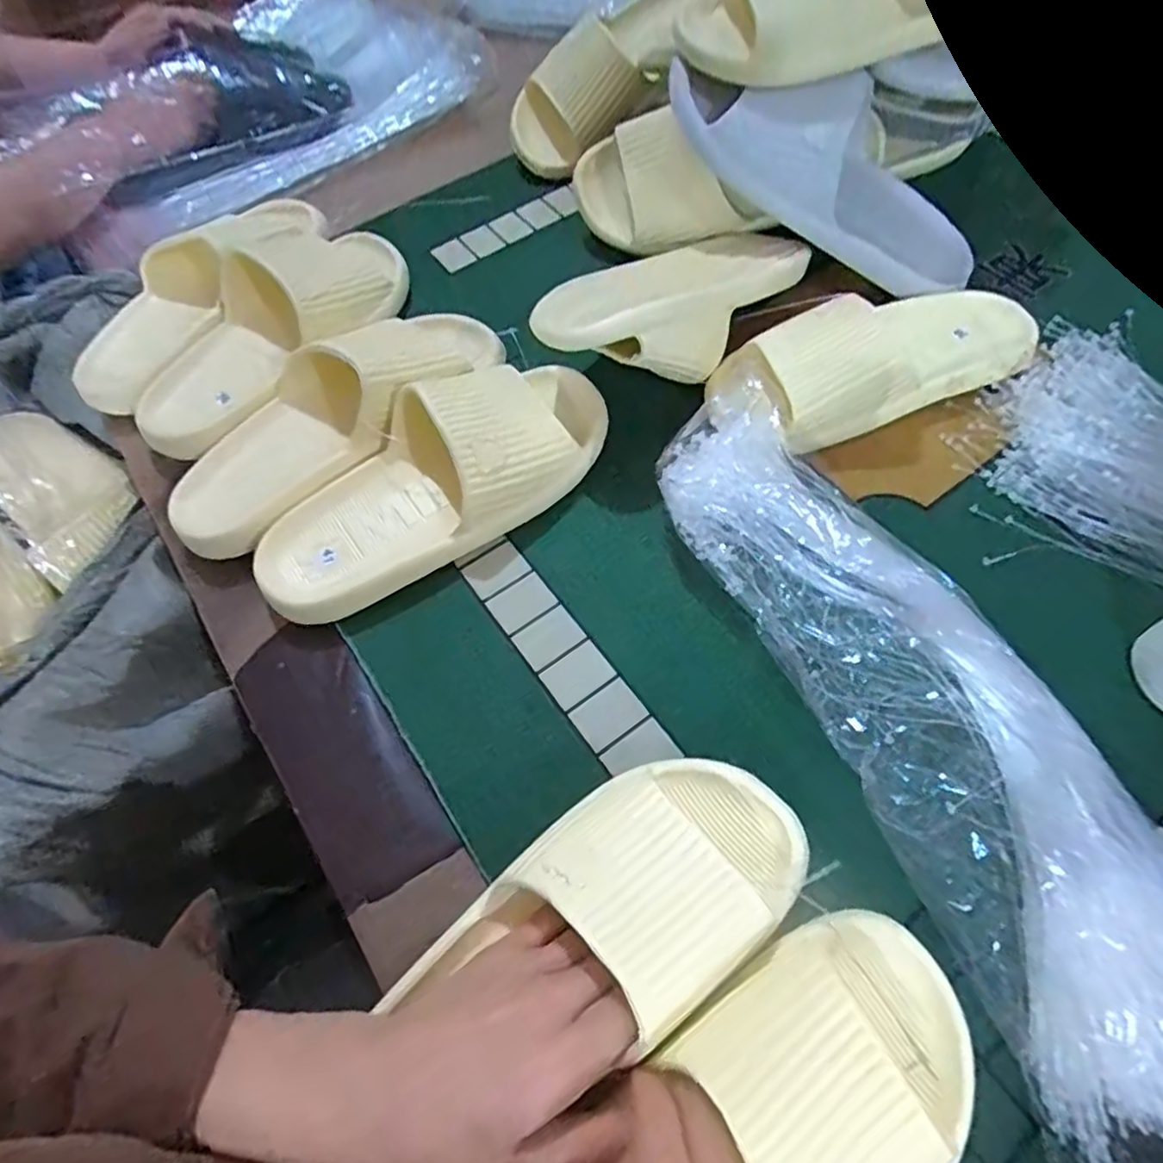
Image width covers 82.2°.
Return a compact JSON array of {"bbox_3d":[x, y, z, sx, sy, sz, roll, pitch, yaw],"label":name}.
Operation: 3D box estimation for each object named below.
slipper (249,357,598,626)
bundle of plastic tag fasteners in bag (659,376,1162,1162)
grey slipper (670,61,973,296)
[{"bbox_3d":[-0.093,-0.068,0.441,0.259,0.064,0.109,-40,65,-17],"label":"slipper"},{"bbox_3d":[0.182,0.059,0.350,0.130,0.051,0.409,-24,61,-9],"label":"bundle of plastic tag fasteners in bag"},{"bbox_3d":[0.175,-0.314,0.501,0.243,0.090,0.074,25,62,-14],"label":"grey slipper"}]

